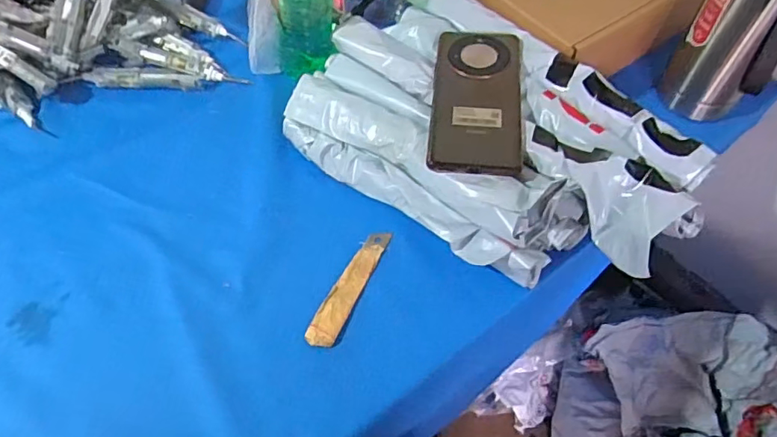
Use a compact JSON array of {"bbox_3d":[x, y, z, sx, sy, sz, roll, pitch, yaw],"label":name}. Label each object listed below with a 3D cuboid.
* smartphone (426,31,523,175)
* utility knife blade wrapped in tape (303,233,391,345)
[{"bbox_3d":[0.078,-0.108,0.475,0.077,0.013,0.159,6,55,2],"label":"smartphone"},{"bbox_3d":[-0.032,0.054,0.442,0.024,0.005,0.111,22,57,12],"label":"utility knife blade wrapped in tape"}]

